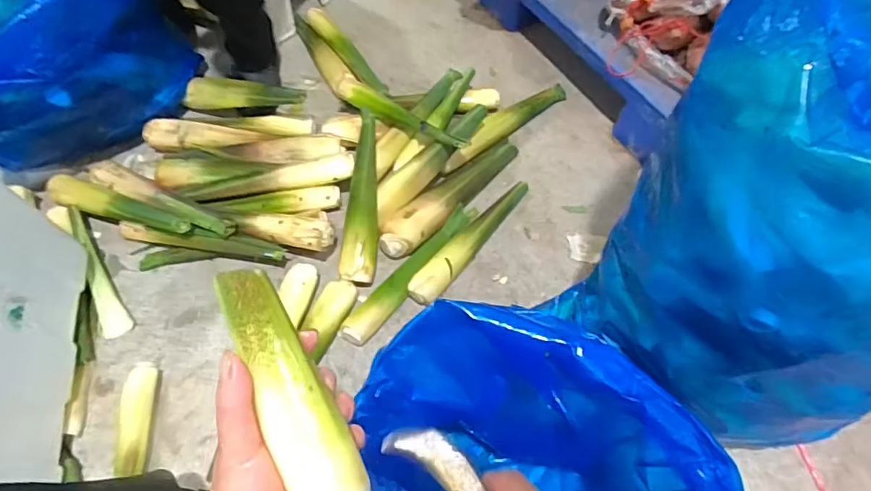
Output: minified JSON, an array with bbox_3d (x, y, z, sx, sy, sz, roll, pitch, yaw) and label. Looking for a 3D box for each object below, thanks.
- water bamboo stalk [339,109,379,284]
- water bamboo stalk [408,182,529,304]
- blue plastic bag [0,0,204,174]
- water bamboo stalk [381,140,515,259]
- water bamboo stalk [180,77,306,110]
[{"bbox_3d":[-0.126,-0.084,0.904,0.056,0.047,0.301,2,75,-1],"label":"water bamboo stalk"},{"bbox_3d":[0.065,-0.014,0.923,0.049,0.039,0.308,35,65,17],"label":"water bamboo stalk"},{"bbox_3d":[-0.641,-0.323,0.872,0.236,0.305,0.396,25,63,12],"label":"blue plastic bag"},{"bbox_3d":[0.032,-0.095,0.957,0.332,0.066,0.075,-39,68,-21],"label":"water bamboo stalk"},{"bbox_3d":[-0.363,-0.288,0.988,0.255,0.049,0.049,6,59,16],"label":"water bamboo stalk"}]

